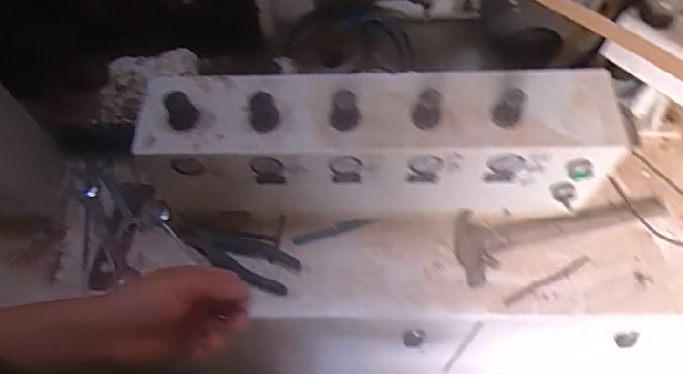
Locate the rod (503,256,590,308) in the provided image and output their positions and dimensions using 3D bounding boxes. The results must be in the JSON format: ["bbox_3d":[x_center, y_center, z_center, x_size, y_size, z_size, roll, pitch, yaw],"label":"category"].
[{"bbox_3d":[0.292,0.135,0.758,0.147,0.006,0.012,-25,64,-11],"label":"rod"}]

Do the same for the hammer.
[{"bbox_3d":[0.319,0.052,0.797,0.320,0.022,0.101,-16,62,-7],"label":"hammer"}]

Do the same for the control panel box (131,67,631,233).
[{"bbox_3d":[0.045,-0.044,0.742,0.593,0.230,0.142,0,62,2],"label":"control panel box"}]

